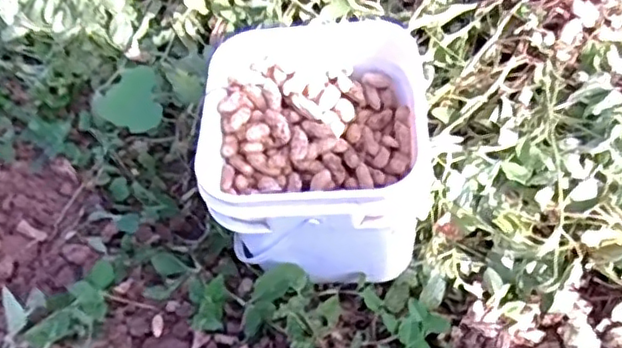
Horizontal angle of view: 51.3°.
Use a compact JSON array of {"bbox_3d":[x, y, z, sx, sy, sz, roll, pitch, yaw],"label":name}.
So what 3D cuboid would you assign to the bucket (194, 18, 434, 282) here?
[{"bbox_3d":[0.004,-0.017,0.667,0.211,0.160,0.211,1,53,-1],"label":"bucket"}]

